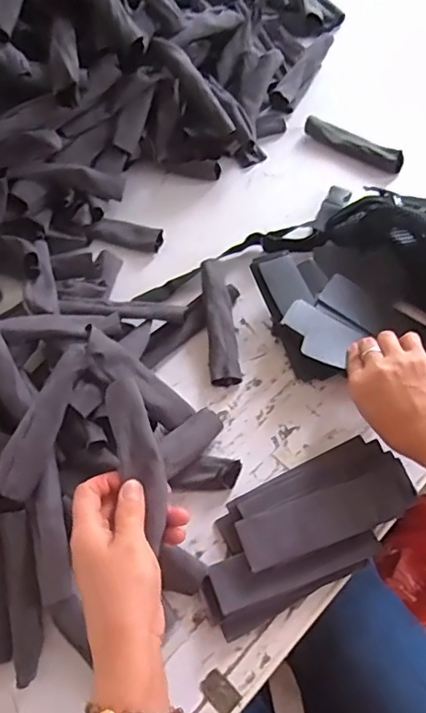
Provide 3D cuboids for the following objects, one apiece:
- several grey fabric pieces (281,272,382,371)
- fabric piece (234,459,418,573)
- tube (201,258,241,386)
[{"bbox_3d":[0.133,-0.040,0.599,0.111,0.017,0.082,-42,68,-19],"label":"several grey fabric pieces"},{"bbox_3d":[0.105,0.142,0.492,0.165,0.011,0.050,-16,49,-9],"label":"fabric piece"},{"bbox_3d":[0.008,-0.042,0.623,0.032,0.029,0.155,-5,61,-1],"label":"tube"}]

